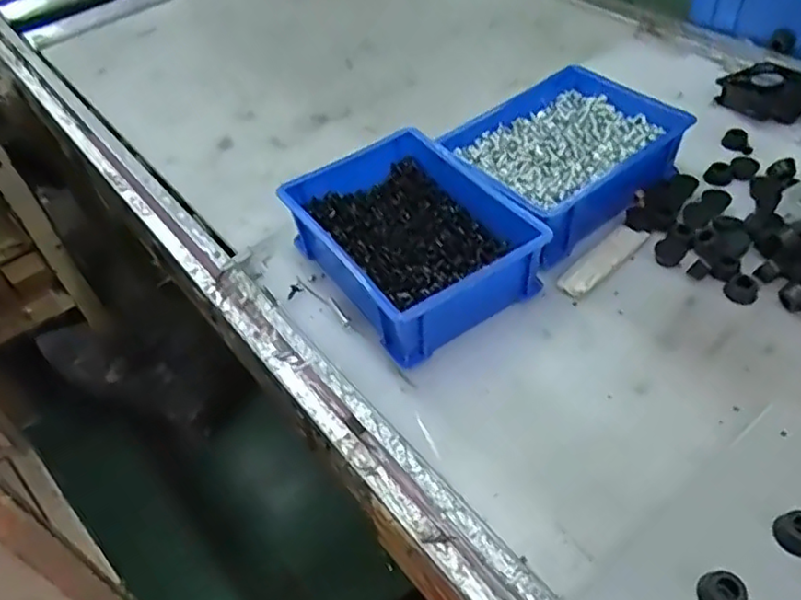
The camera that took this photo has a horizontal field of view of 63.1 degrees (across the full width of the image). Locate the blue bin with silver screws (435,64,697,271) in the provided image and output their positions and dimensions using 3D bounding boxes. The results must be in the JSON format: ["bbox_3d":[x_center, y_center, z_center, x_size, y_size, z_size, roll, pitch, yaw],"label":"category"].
[{"bbox_3d":[0.150,-0.133,0.607,0.196,0.060,0.147,-32,50,-21],"label":"blue bin with silver screws"}]

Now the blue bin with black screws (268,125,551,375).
[{"bbox_3d":[0.010,-0.053,0.555,0.154,0.065,0.197,-29,50,-20],"label":"blue bin with black screws"}]

